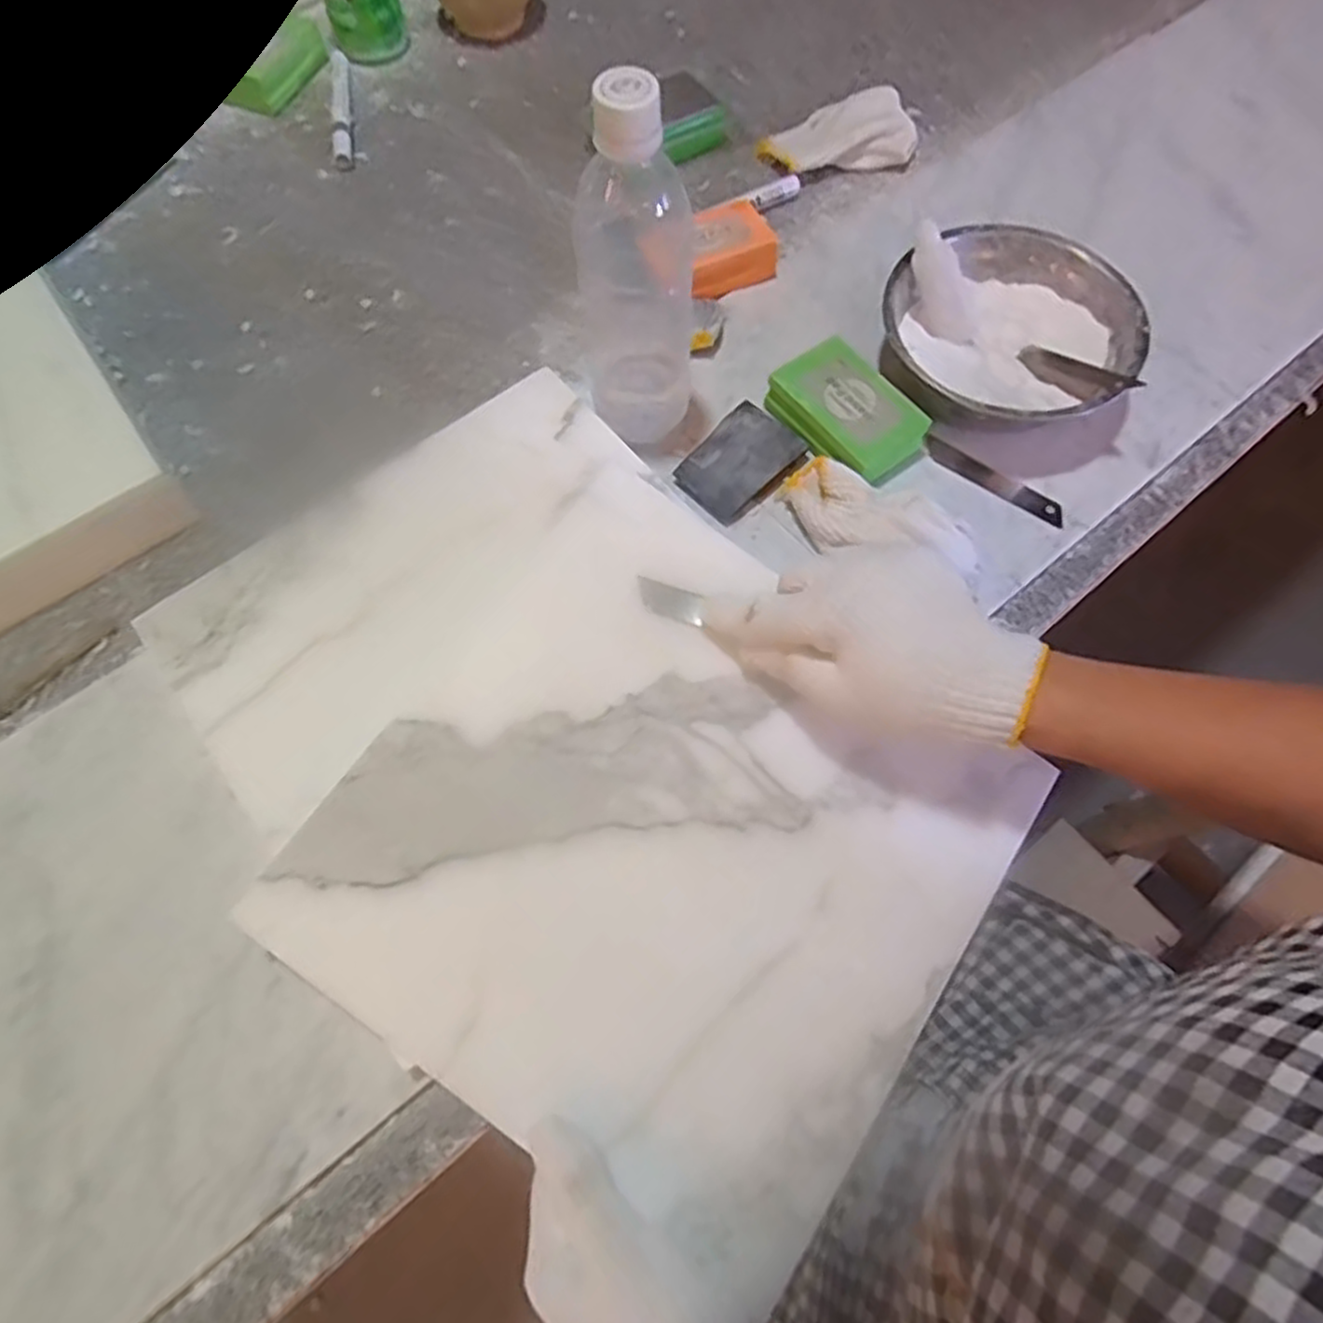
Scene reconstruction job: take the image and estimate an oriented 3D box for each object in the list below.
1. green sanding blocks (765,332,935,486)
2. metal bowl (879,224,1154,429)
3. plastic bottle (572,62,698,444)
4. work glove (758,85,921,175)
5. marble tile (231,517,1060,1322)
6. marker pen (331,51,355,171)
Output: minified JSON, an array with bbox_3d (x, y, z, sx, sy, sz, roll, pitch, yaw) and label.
[{"bbox_3d":[0.122,-0.162,0.485,0.061,0.027,0.098,-38,70,-13],"label":"green sanding blocks"},{"bbox_3d":[0.237,-0.231,0.508,0.158,0.058,0.158,-1,66,2],"label":"metal bowl"},{"bbox_3d":[-0.014,-0.213,0.423,0.065,0.204,0.057,-4,66,1],"label":"plastic bottle"},{"bbox_3d":[0.144,-0.436,0.617,0.124,0.027,0.065,-7,66,-1],"label":"work glove"},{"bbox_3d":[0.002,0.099,0.375,0.297,0.013,0.267,34,74,4],"label":"marble tile"},{"bbox_3d":[-0.276,-0.480,0.648,0.015,0.016,0.138,-9,66,-1],"label":"marker pen"}]

